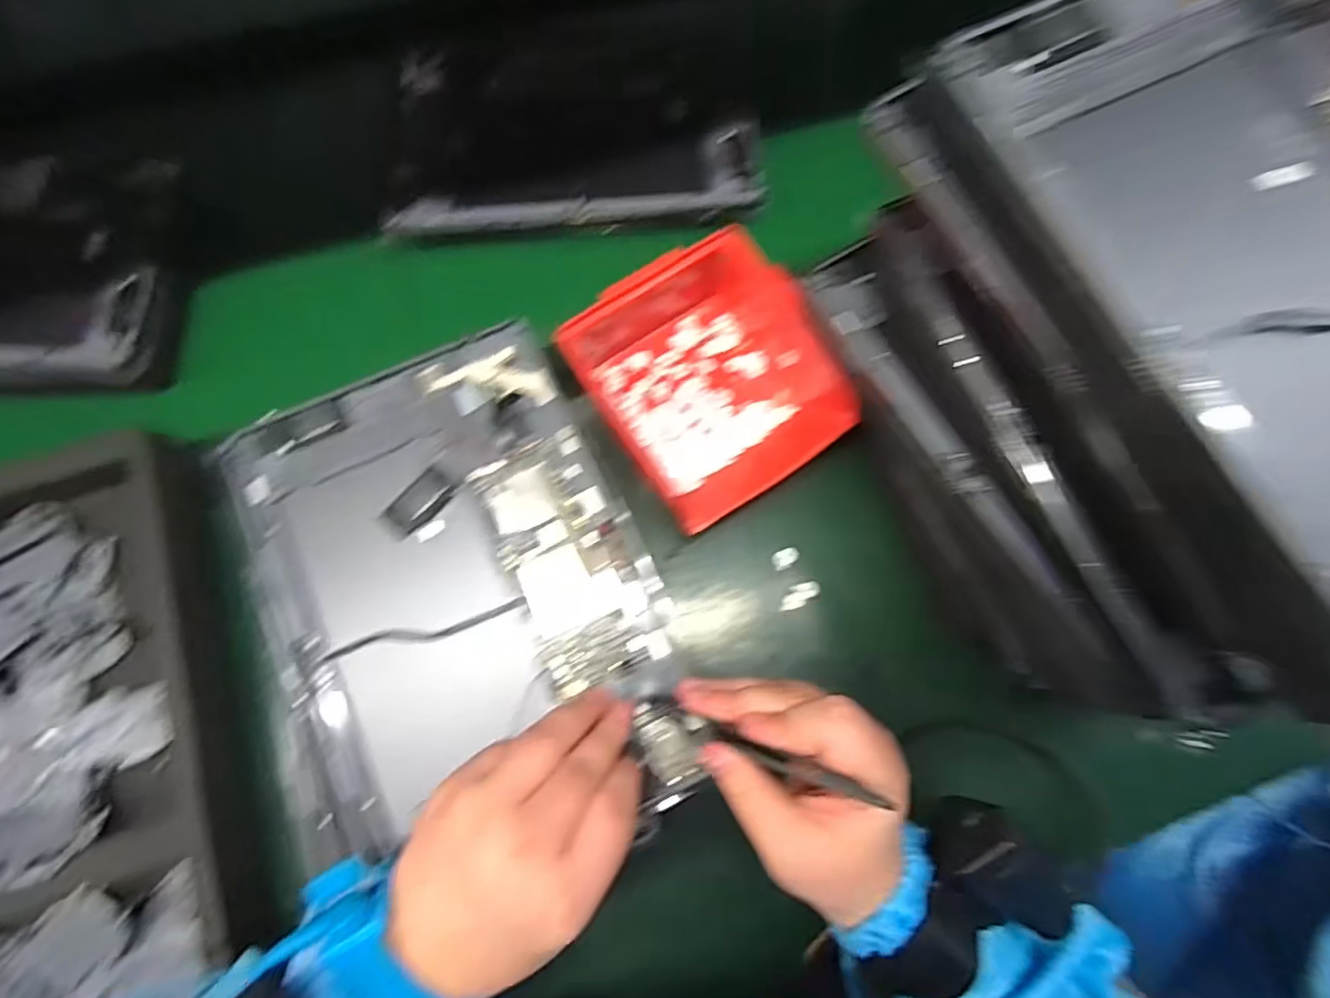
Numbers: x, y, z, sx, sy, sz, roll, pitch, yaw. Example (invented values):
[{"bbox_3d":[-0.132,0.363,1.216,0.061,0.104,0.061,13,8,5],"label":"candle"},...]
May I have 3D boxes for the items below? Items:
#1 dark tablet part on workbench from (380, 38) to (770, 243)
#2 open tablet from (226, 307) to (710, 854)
[{"bbox_3d":[-0.064,-0.264,0.428,0.251,0.009,0.171,-5,74,-3],"label":"dark tablet part on workbench"},{"bbox_3d":[-0.107,0.044,0.299,0.186,0.019,0.243,-19,75,-7],"label":"open tablet"}]

